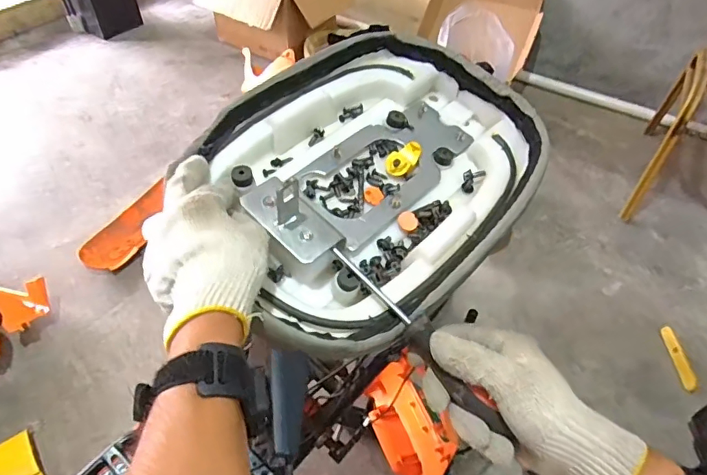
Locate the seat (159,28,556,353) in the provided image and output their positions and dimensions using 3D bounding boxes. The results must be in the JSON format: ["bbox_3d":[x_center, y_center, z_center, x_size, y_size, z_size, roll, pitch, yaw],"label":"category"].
[{"bbox_3d":[0.022,-0.069,0.483,0.339,0.086,0.271,-33,58,-28],"label":"seat"}]

